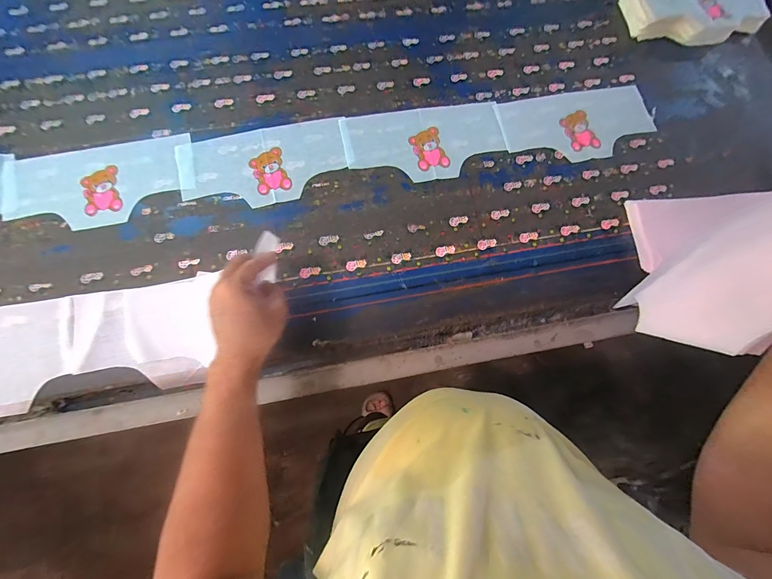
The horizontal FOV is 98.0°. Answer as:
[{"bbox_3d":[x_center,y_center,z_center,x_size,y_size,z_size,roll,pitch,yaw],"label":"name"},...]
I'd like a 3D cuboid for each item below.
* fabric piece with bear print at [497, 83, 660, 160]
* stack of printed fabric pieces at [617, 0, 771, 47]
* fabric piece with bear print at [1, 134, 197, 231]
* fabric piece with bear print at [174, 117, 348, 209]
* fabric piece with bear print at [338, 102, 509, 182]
[{"bbox_3d":[0.371,-0.319,0.649,0.301,0.010,0.159,-10,76,-6],"label":"fabric piece with bear print"},{"bbox_3d":[0.664,-0.593,0.707,0.300,0.052,0.138,-4,74,-2],"label":"stack of printed fabric pieces"},{"bbox_3d":[-0.489,-0.179,0.573,0.308,0.005,0.155,-11,74,-4],"label":"fabric piece with bear print"},{"bbox_3d":[-0.216,-0.220,0.595,0.286,0.005,0.151,-14,74,-5],"label":"fabric piece with bear print"},{"bbox_3d":[0.075,-0.272,0.620,0.295,0.008,0.150,-10,74,-4],"label":"fabric piece with bear print"}]

